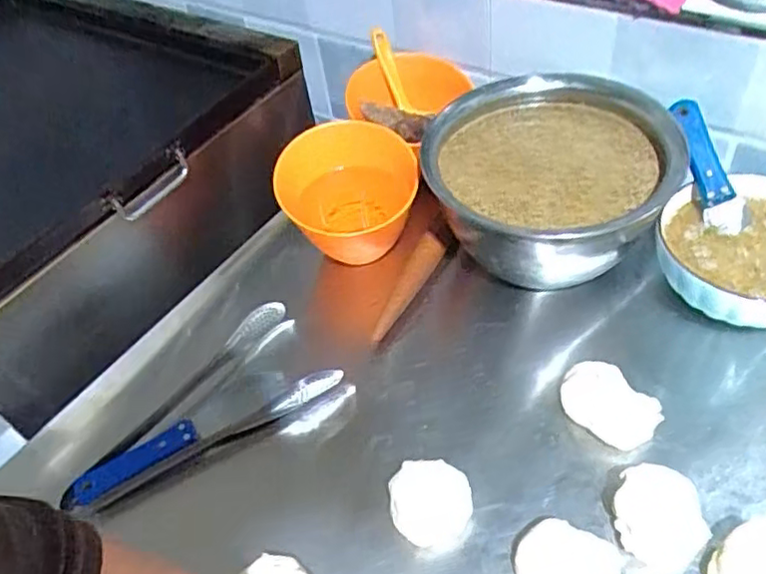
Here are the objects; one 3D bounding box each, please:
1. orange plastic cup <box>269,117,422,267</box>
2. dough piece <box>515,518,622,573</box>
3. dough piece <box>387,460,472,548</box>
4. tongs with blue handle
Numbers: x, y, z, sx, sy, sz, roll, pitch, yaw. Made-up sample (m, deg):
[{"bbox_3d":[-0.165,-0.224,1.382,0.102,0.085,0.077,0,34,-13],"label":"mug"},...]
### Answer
[{"bbox_3d":[-0.039,-0.106,0.743,0.152,0.100,0.143,-3,47,3],"label":"orange plastic cup"},{"bbox_3d":[0.147,0.227,0.509,0.079,0.024,0.066,18,52,21],"label":"dough piece"},{"bbox_3d":[0.041,0.184,0.555,0.070,0.035,0.067,-10,47,-3],"label":"dough piece"},{"bbox_3d":[-0.177,0.124,0.635,0.261,0.044,0.121,-32,52,-22],"label":"tongs with blue handle"}]

